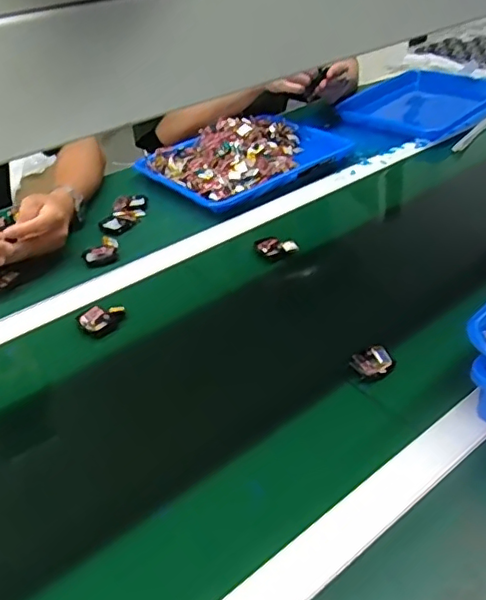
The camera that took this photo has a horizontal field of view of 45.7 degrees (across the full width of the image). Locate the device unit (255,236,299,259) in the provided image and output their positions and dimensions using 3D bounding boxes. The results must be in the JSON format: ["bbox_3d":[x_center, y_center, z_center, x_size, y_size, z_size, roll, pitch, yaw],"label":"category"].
[{"bbox_3d":[0.046,-0.073,0.802,0.060,0.020,0.030,4,38,8],"label":"device unit"}]

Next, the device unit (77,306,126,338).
[{"bbox_3d":[-0.169,0.023,0.698,0.054,0.022,0.030,-29,45,-30],"label":"device unit"}]

